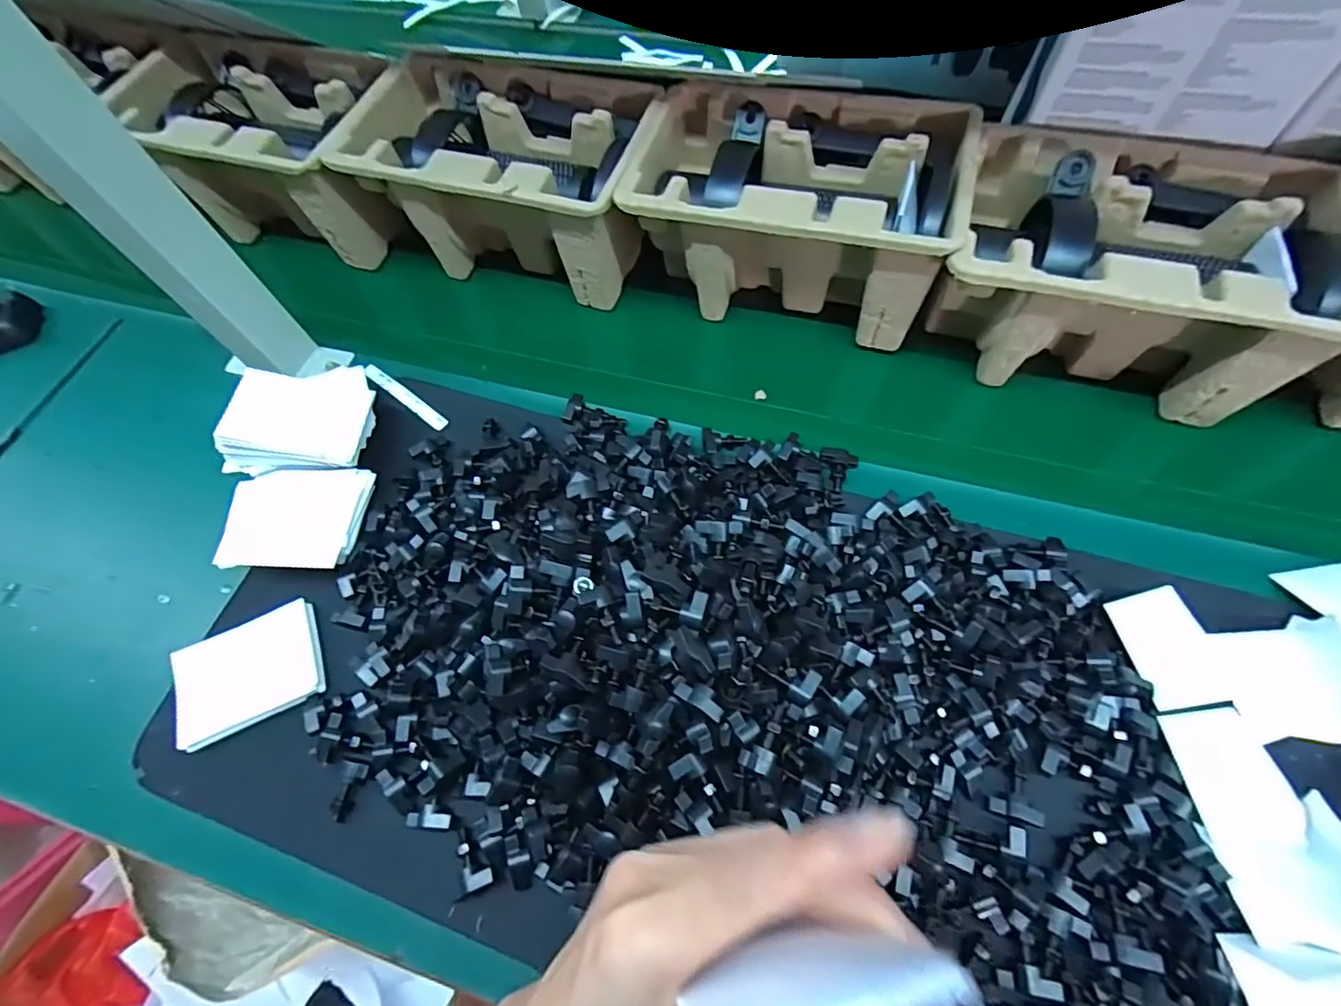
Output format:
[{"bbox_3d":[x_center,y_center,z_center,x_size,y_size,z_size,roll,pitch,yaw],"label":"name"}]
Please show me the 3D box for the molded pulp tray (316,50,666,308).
[{"bbox_3d":[-0.131,-0.261,0.479,0.223,0.113,0.148,14,67,10],"label":"molded pulp tray"}]

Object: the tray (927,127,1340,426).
[{"bbox_3d":[0.302,-0.159,0.396,0.213,0.101,0.152,15,67,10],"label":"tray"}]

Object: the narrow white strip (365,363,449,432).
[{"bbox_3d":[-0.204,-0.082,0.442,0.089,0.004,0.017,35,35,14],"label":"narrow white strip"}]

